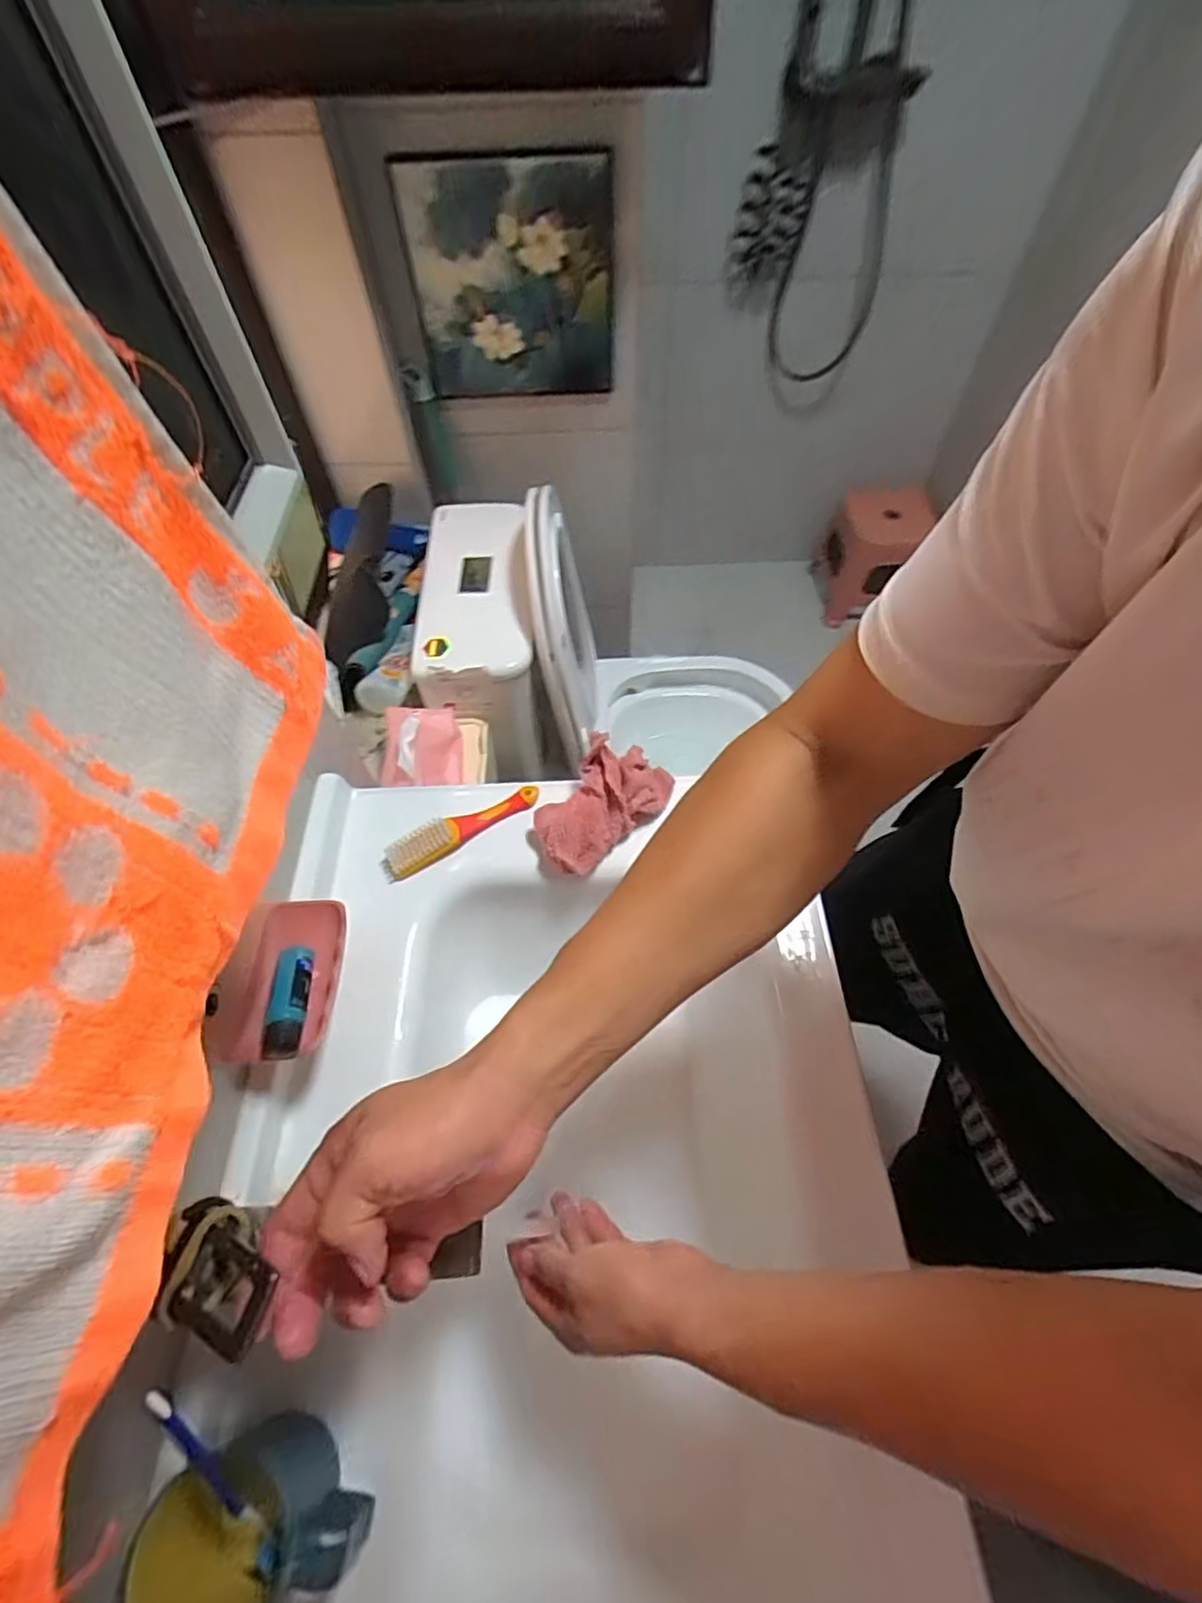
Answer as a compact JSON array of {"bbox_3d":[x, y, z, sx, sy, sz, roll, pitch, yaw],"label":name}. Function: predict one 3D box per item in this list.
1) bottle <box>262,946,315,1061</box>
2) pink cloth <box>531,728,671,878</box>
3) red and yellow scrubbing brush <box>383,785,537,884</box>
[{"bbox_3d":[-0.240,0.152,0.490,0.026,0.019,0.085,-9,58,-5],"label":"bottle"},{"bbox_3d":[0.003,-0.008,0.627,0.153,0.070,0.076,-37,64,-21],"label":"pink cloth"},{"bbox_3d":[-0.145,0.026,0.656,0.172,0.022,0.034,-31,62,-18],"label":"red and yellow scrubbing brush"}]

